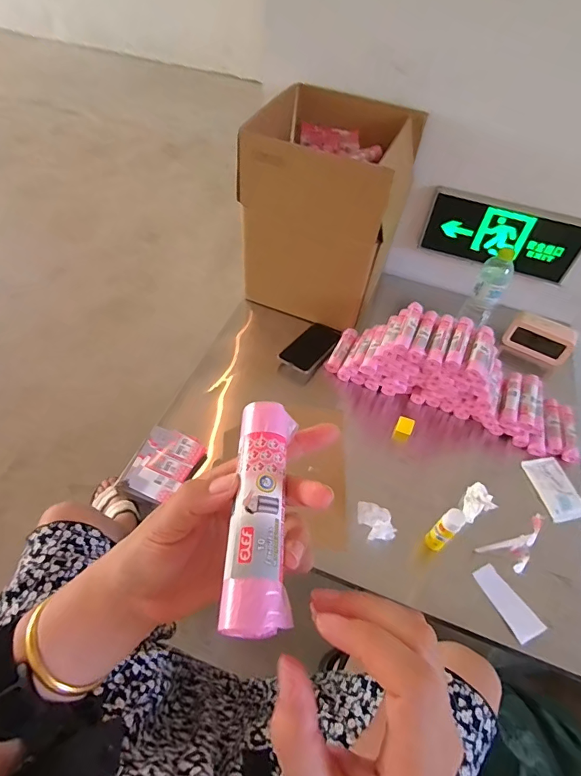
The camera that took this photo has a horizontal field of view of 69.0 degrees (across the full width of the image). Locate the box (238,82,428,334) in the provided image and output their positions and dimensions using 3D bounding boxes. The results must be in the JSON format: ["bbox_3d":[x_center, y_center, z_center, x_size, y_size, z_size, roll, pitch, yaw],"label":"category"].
[{"bbox_3d":[0.066,-0.388,0.932,0.312,0.350,0.291,20,53,10],"label":"box"}]

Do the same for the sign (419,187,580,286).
[{"bbox_3d":[0.484,-0.344,0.969,0.338,0.156,0.024,20,53,10],"label":"sign"}]

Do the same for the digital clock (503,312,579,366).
[{"bbox_3d":[0.582,-0.115,0.989,0.141,0.087,0.045,27,54,16],"label":"digital clock"}]

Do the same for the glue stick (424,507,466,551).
[{"bbox_3d":[0.242,0.231,0.675,0.024,0.131,0.030,-28,59,-25],"label":"glue stick"}]

